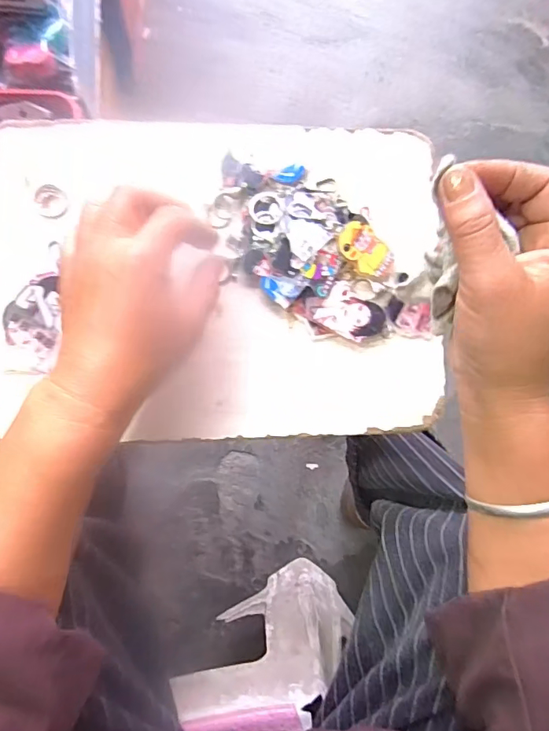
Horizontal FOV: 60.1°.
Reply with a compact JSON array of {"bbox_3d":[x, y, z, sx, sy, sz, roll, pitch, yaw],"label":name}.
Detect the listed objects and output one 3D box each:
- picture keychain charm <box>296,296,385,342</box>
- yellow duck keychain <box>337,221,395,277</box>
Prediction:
[{"bbox_3d":[0.049,-0.035,0.352,0.066,0.007,0.028,4,86,-5],"label":"picture keychain charm"},{"bbox_3d":[0.067,-0.085,0.347,0.044,0.008,0.027,36,84,-2],"label":"yellow duck keychain"}]

